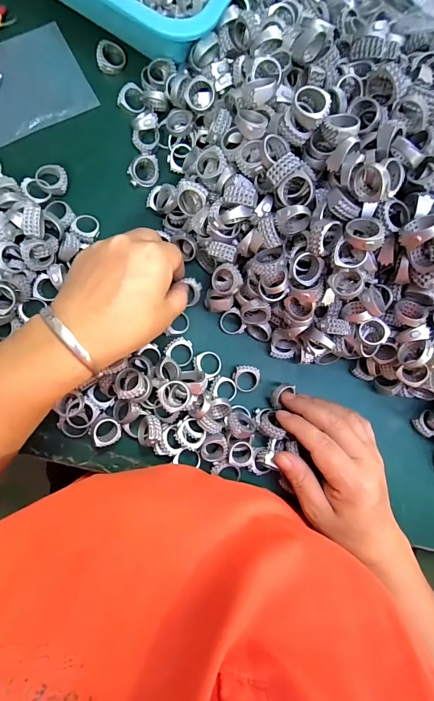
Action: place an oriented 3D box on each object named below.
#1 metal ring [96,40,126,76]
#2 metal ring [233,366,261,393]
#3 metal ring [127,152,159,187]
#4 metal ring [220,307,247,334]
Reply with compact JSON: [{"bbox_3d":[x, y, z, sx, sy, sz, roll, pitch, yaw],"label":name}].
[{"bbox_3d":[-0.092,-0.255,0.307,0.024,0.006,0.027,-6,89,-7],"label":"metal ring"},{"bbox_3d":[0.026,0.025,0.315,0.023,0.013,0.023,0,88,-6],"label":"metal ring"},{"bbox_3d":[-0.063,-0.155,0.304,0.026,0.010,0.025,2,126,3],"label":"metal ring"},{"bbox_3d":[0.013,-0.025,0.316,0.020,0.011,0.023,-23,91,-7],"label":"metal ring"}]

